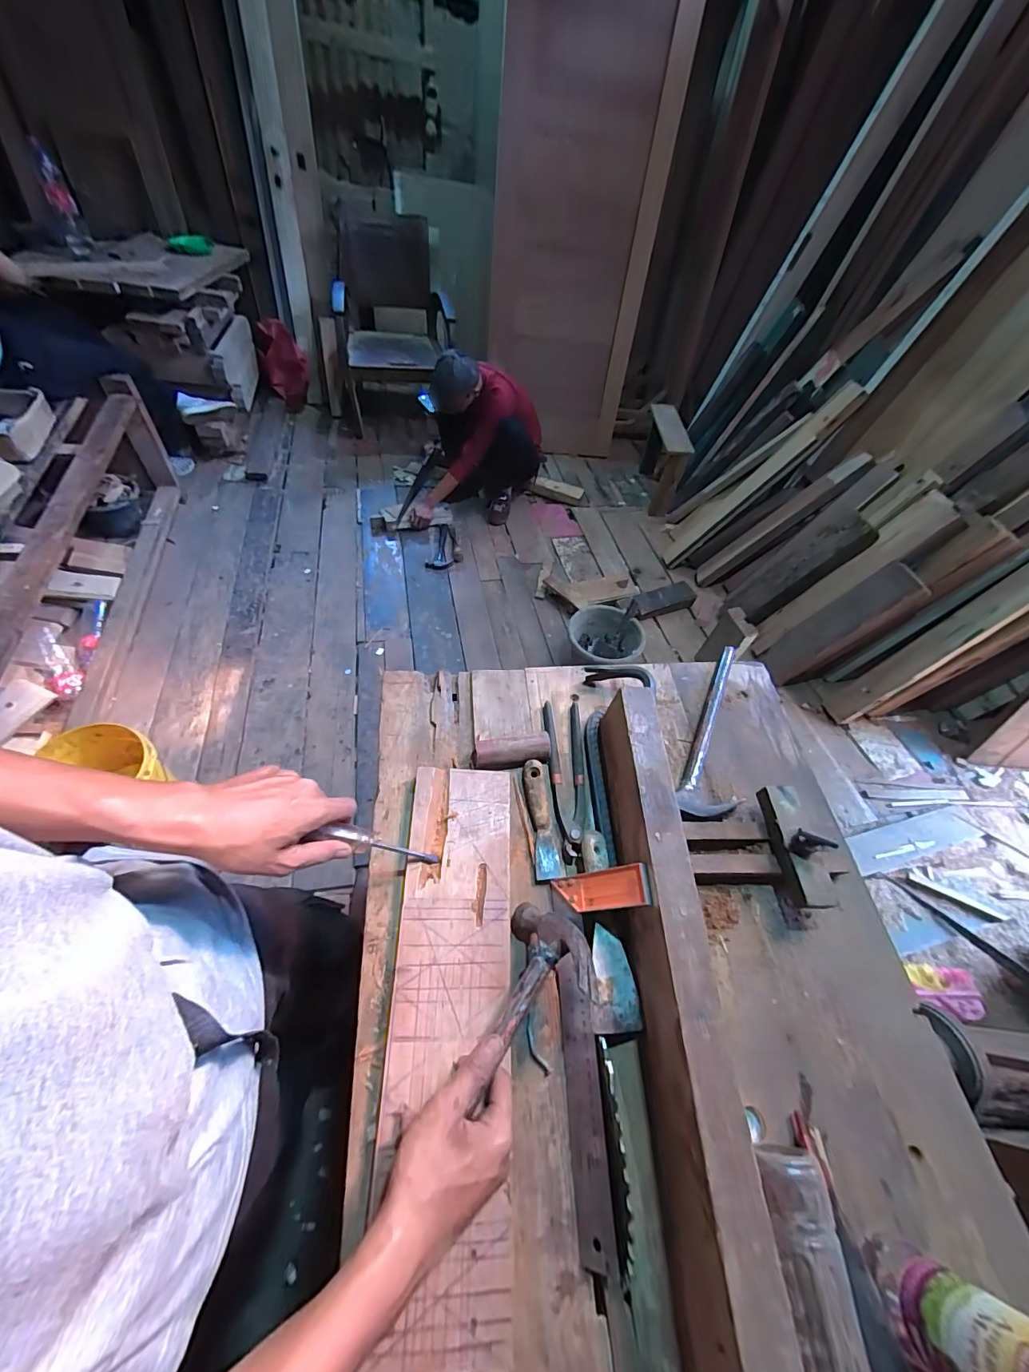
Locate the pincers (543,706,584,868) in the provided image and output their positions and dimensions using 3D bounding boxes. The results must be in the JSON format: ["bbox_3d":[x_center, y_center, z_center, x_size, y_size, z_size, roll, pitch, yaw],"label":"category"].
[{"bbox_3d":[0.071,0.118,0.611,0.052,0.030,0.221,4,53,-6],"label":"pincers"}]

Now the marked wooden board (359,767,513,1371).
[{"bbox_3d":[-0.064,0.312,0.461,0.117,0.017,0.472,3,53,-7],"label":"marked wooden board"}]

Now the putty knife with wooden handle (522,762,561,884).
[{"bbox_3d":[0.033,0.168,0.577,0.030,0.022,0.145,-2,54,-11],"label":"putty knife with wooden handle"}]

